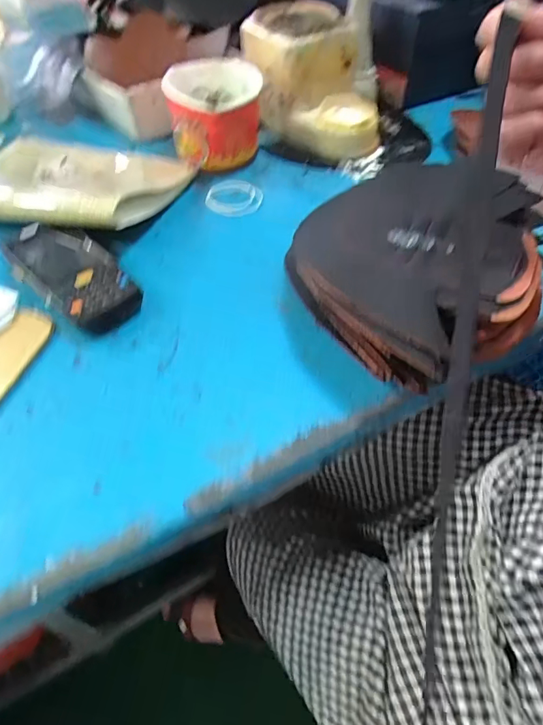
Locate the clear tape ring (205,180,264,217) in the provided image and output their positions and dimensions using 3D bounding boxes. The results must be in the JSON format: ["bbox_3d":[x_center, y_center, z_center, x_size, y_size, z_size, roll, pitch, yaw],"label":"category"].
[{"bbox_3d":[-0.042,-0.190,0.535,0.063,0.008,0.063,0,51,0],"label":"clear tape ring"}]

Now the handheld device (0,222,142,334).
[{"bbox_3d":[-0.186,-0.081,0.432,0.146,0.029,0.072,36,59,26],"label":"handheld device"}]

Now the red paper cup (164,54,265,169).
[{"bbox_3d":[-0.067,-0.296,0.561,0.108,0.080,0.137,-4,51,-3],"label":"red paper cup"}]

